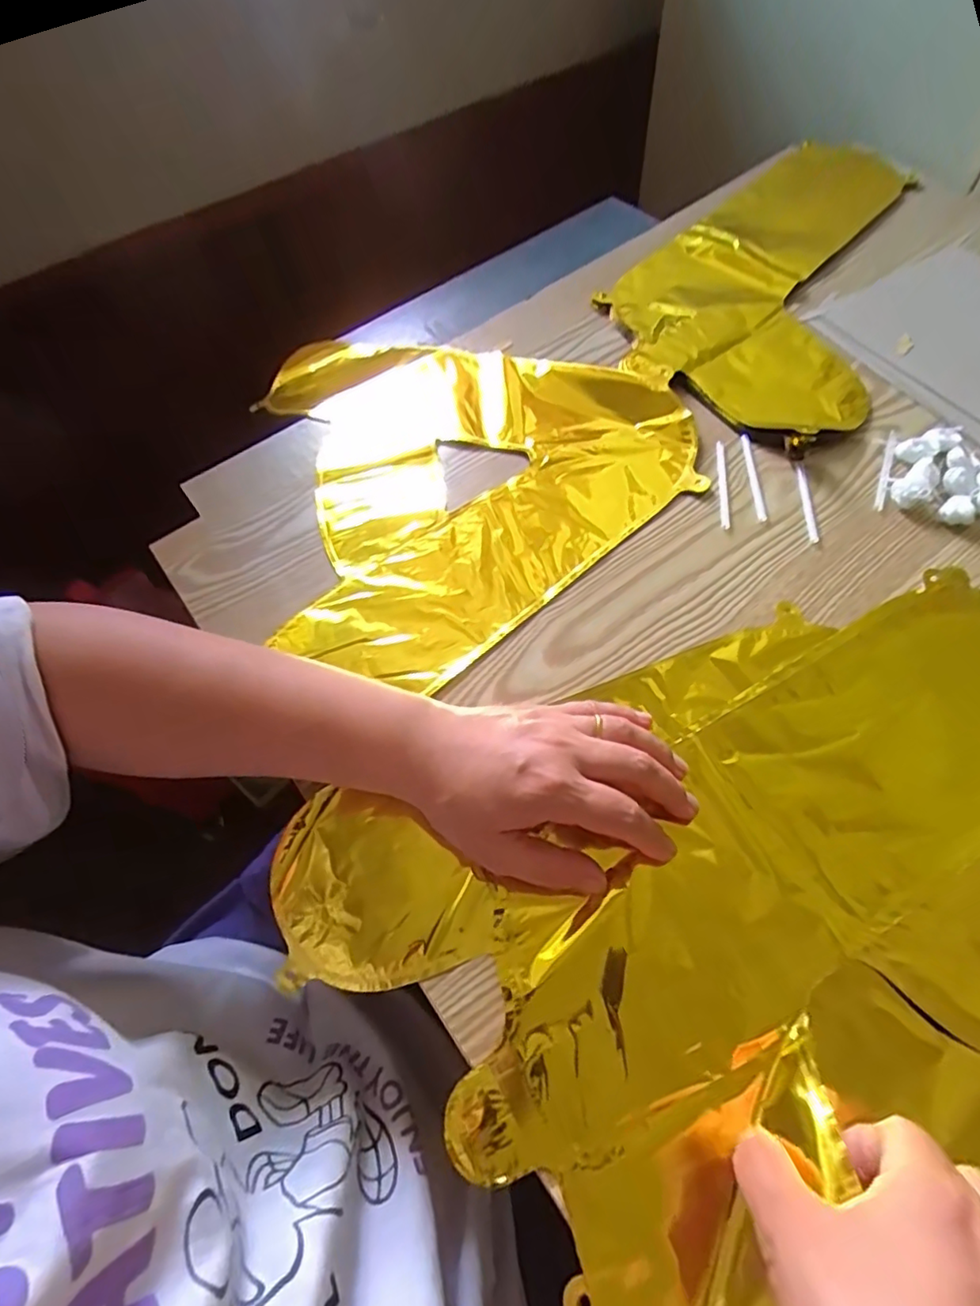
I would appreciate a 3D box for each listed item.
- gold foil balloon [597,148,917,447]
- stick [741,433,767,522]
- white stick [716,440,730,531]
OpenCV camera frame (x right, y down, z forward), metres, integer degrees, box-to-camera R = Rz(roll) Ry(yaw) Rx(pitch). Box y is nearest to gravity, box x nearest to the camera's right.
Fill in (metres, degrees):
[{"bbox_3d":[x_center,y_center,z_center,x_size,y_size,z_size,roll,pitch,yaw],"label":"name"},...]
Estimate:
[{"bbox_3d":[0.300,-0.356,0.556,0.237,0.053,0.454,37,69,21],"label":"gold foil balloon"},{"bbox_3d":[0.191,-0.129,0.428,0.007,0.004,0.084,2,61,4],"label":"stick"},{"bbox_3d":[0.168,-0.123,0.424,0.007,0.004,0.084,6,61,7],"label":"white stick"}]

